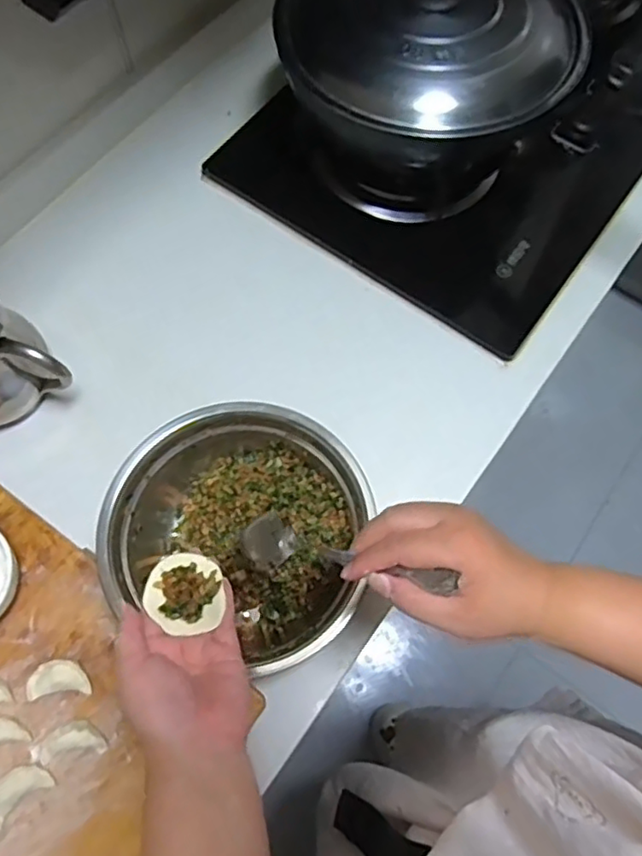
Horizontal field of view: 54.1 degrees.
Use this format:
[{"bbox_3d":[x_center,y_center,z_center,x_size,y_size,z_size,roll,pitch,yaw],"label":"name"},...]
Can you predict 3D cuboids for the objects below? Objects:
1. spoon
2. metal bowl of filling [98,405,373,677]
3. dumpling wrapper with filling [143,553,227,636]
[{"bbox_3d":[0.010,0.083,0.413,0.161,0.010,0.036,6,67,32],"label":"spoon"},{"bbox_3d":[-0.073,0.089,0.576,0.212,0.093,0.201,0,68,-1],"label":"metal bowl of filling"},{"bbox_3d":[-0.096,0.116,0.445,0.052,0.015,0.053,0,70,1],"label":"dumpling wrapper with filling"}]

